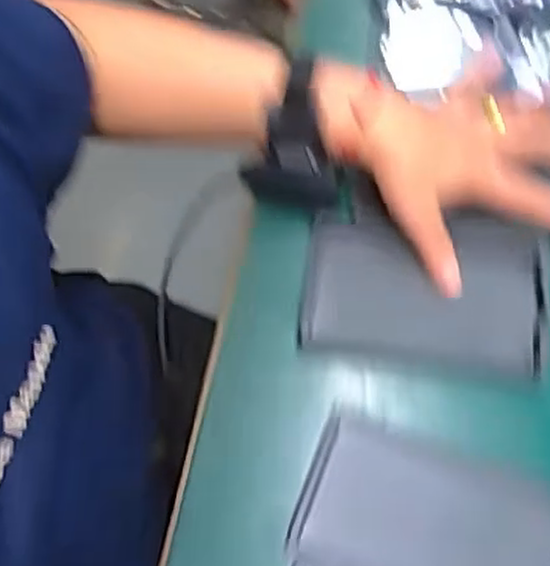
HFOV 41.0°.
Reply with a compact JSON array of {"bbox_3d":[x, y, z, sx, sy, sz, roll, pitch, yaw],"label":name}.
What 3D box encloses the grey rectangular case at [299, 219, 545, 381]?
[{"bbox_3d":[0.100,0.006,0.496,0.156,0.013,0.101,8,71,1],"label":"grey rectangular case"}]

